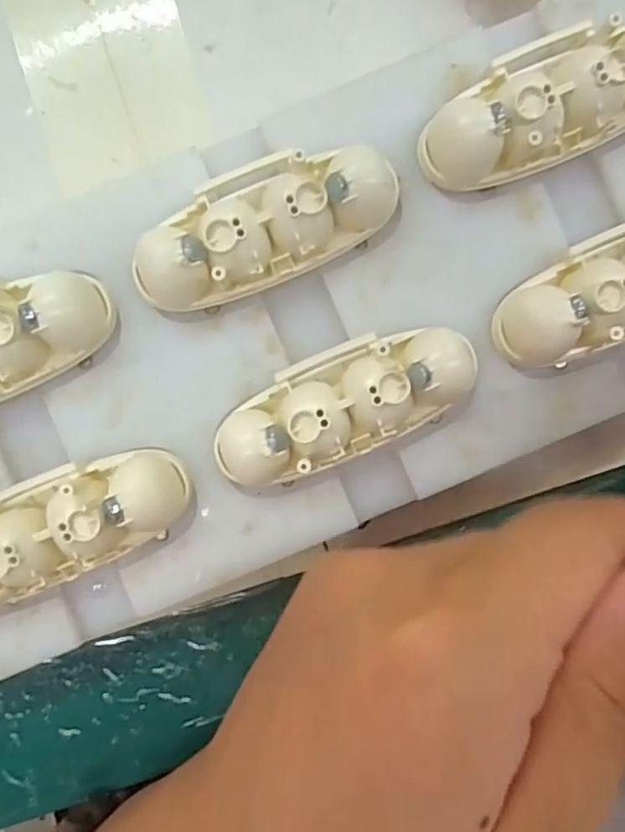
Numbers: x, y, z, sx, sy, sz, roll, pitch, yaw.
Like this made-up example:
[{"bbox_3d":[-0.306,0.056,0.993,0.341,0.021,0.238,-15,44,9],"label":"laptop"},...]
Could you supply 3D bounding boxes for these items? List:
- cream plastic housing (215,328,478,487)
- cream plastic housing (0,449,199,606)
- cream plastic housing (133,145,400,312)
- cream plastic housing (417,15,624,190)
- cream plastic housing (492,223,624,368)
[{"bbox_3d":[0.008,-0.003,0.143,0.061,0.015,0.024,-20,91,1],"label":"cream plastic housing"},{"bbox_3d":[-0.058,0.026,0.142,0.059,0.018,0.024,-21,91,1],"label":"cream plastic housing"},{"bbox_3d":[-0.010,-0.044,0.141,0.063,0.018,0.023,-23,91,1],"label":"cream plastic housing"},{"bbox_3d":[0.055,-0.073,0.142,0.060,0.015,0.025,-23,91,1],"label":"cream plastic housing"},{"bbox_3d":[0.072,-0.031,0.143,0.059,0.014,0.023,-25,91,1],"label":"cream plastic housing"}]

